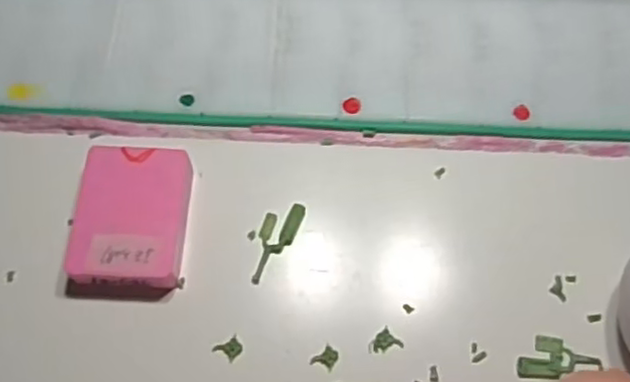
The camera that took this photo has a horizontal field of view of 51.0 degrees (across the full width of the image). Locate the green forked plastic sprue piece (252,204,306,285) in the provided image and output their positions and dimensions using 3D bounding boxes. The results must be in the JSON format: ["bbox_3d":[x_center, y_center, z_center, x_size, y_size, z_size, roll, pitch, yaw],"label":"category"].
[{"bbox_3d":[-0.022,0.026,0.347,0.019,0.004,0.047,20,67,9],"label":"green forked plastic sprue piece"}]

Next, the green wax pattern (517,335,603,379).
[{"bbox_3d":[0.119,0.081,0.322,0.041,0.004,0.020,2,65,1],"label":"green wax pattern"}]

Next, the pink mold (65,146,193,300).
[{"bbox_3d":[-0.094,0.015,0.340,0.056,0.018,0.076,-1,65,0],"label":"pink mold"}]

